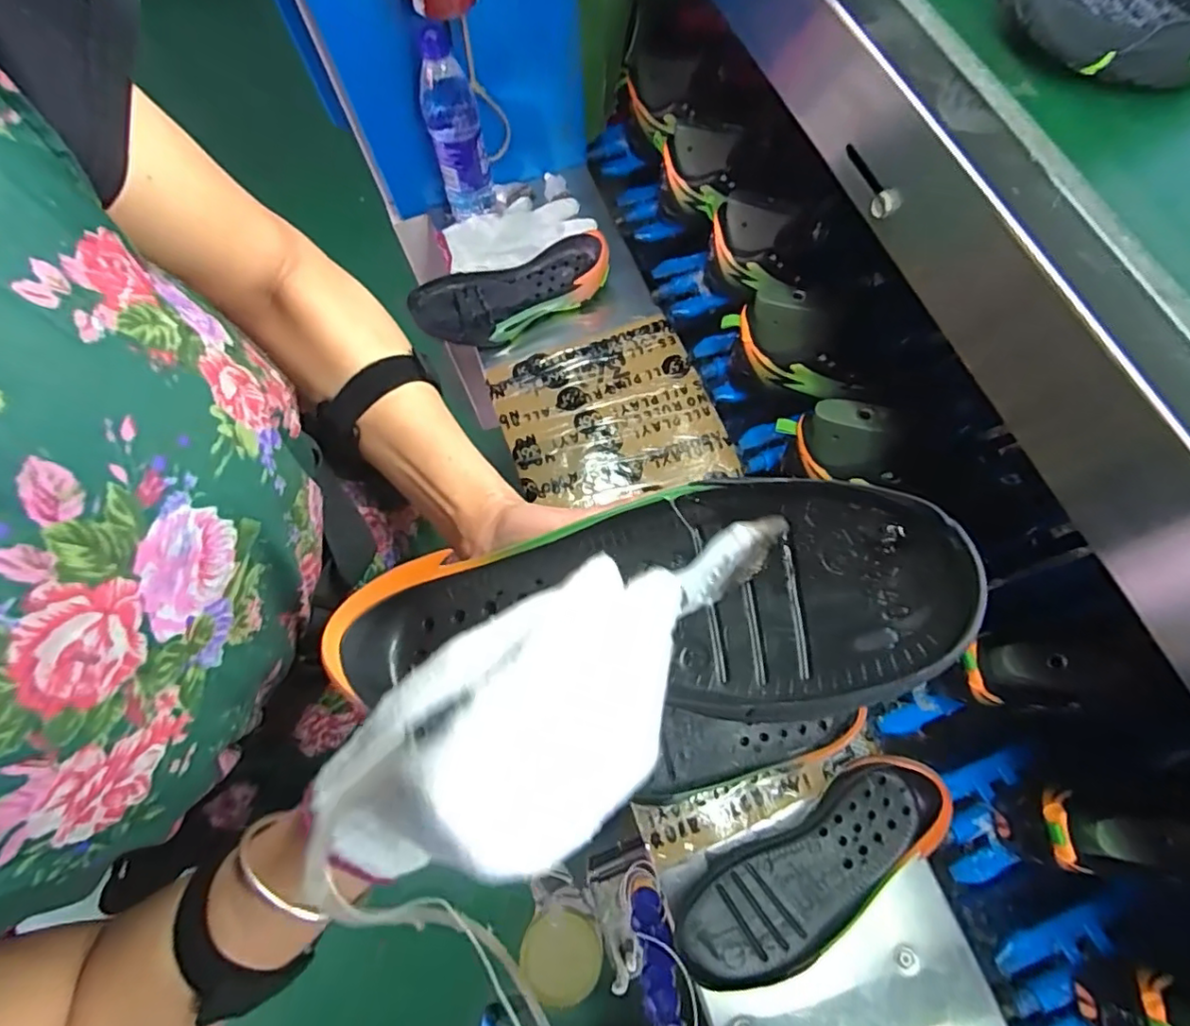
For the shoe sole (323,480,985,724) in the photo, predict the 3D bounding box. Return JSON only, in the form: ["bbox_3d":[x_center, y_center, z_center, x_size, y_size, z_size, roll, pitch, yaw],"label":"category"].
[{"bbox_3d":[0.007,0.036,0.265,0.274,0.043,0.100,-4,67,22],"label":"shoe sole"}]

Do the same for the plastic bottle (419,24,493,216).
[{"bbox_3d":[-0.164,-0.447,0.703,0.063,0.210,0.053,-14,69,-6],"label":"plastic bottle"}]

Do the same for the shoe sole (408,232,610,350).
[{"bbox_3d":[-0.102,-0.274,0.730,0.250,0.052,0.100,-19,70,-8],"label":"shoe sole"}]

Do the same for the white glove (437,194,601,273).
[{"bbox_3d":[-0.106,-0.371,0.783,0.197,0.038,0.112,-31,72,-12],"label":"white glove"}]

